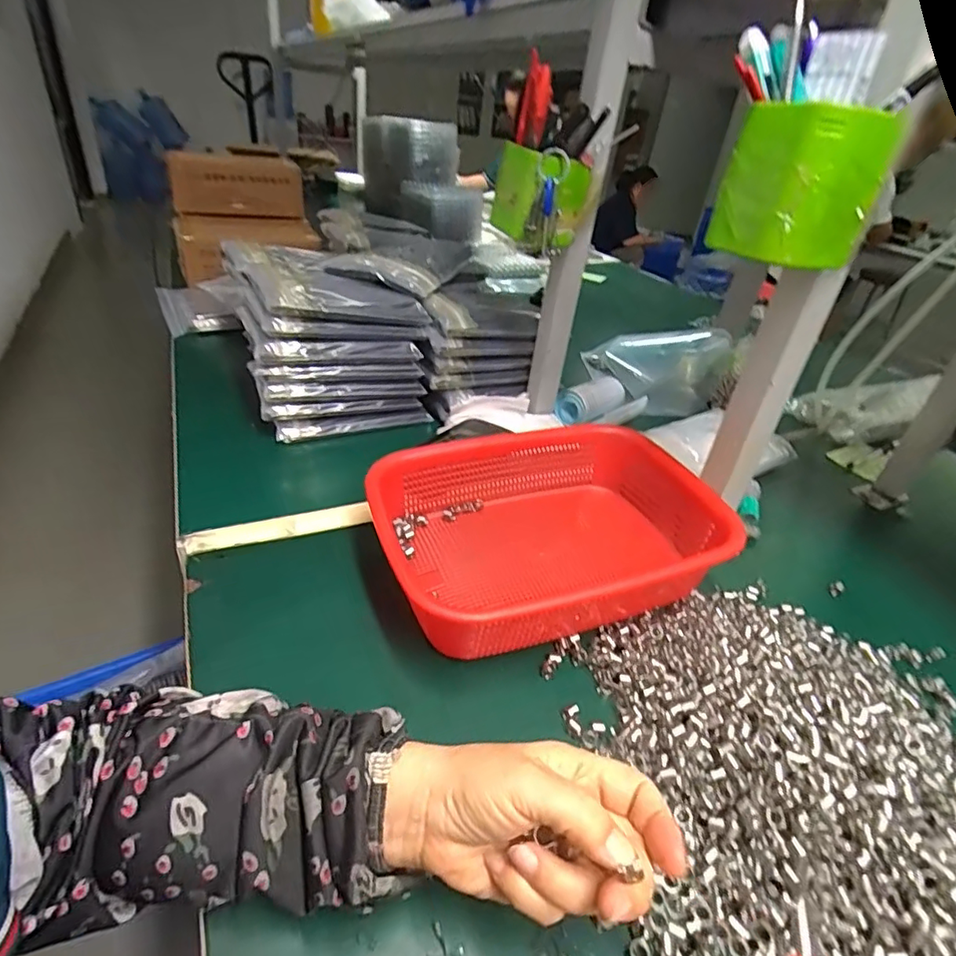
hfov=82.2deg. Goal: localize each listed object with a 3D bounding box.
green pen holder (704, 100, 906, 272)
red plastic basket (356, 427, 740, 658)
[{"bbox_3d":[0.197,-0.179,0.338,0.059,0.081,0.069,-12,39,-27],"label":"green pen holder"},{"bbox_3d":[0.062,0.047,0.479,0.282,0.085,0.210,-8,37,-22],"label":"red plastic basket"}]

